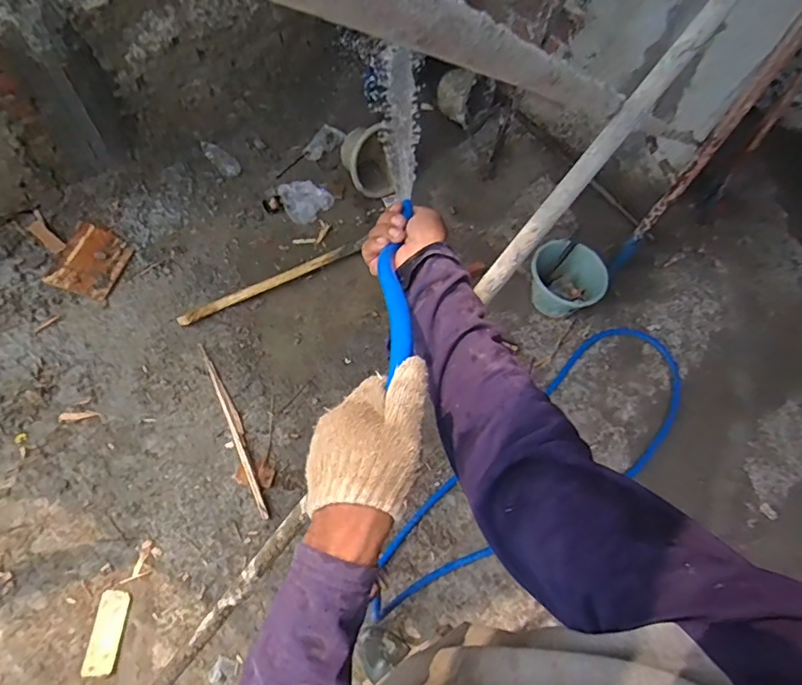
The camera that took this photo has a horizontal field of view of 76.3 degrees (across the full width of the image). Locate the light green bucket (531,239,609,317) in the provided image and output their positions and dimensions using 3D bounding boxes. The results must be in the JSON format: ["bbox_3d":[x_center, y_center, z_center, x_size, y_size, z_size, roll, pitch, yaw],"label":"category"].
[{"bbox_3d":[0.540,-0.207,1.681,0.225,0.164,0.217,2,64,-4],"label":"light green bucket"}]

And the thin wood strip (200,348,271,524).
[{"bbox_3d":[-0.481,0.241,1.475,0.040,0.014,0.548,-22,68,-15],"label":"thin wood strip"}]

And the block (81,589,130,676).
[{"bbox_3d":[-0.705,0.694,1.224,0.064,0.011,0.176,2,64,-4],"label":"block"}]

